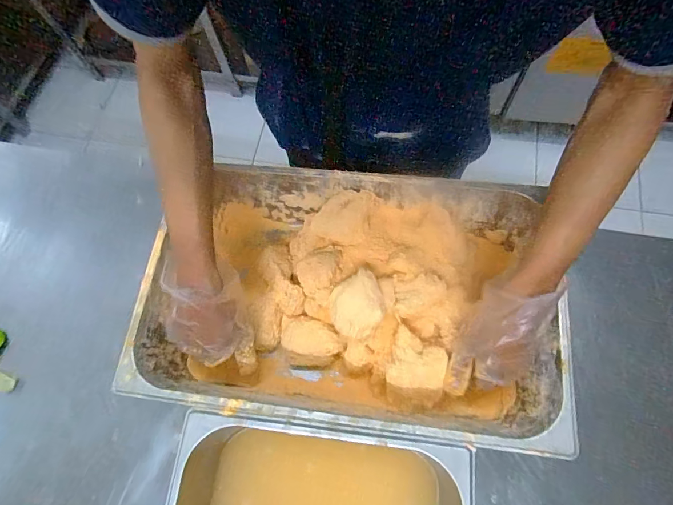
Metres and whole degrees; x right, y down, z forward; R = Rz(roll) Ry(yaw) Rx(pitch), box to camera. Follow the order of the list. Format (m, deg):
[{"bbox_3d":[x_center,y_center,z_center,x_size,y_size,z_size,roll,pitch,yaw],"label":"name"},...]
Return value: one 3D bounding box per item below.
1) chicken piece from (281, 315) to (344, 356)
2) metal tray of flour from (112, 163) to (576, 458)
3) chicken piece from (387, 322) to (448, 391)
[{"bbox_3d":[-0.039,0.127,0.583,0.099,0.045,0.056,12,71,9],"label":"chicken piece"},{"bbox_3d":[0.003,0.061,0.540,0.513,0.188,0.320,7,70,1],"label":"metal tray of flour"},{"bbox_3d":[0.106,0.142,0.506,0.069,0.037,0.072,15,72,10],"label":"chicken piece"}]

